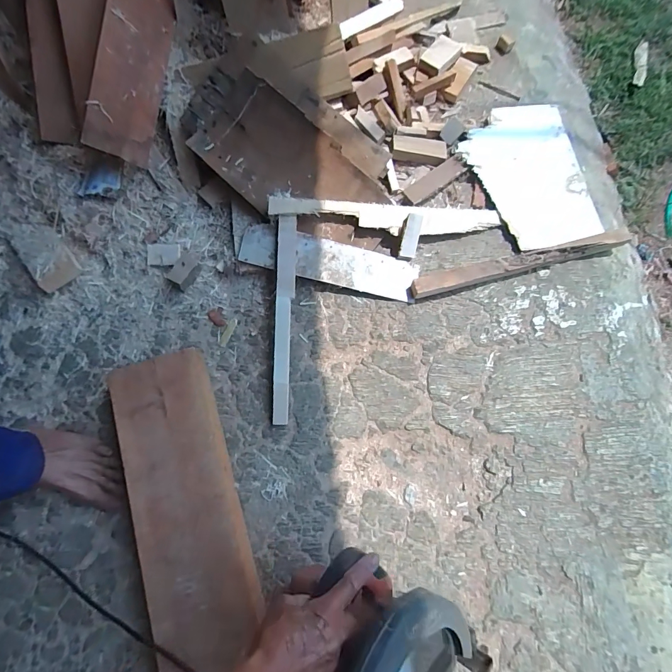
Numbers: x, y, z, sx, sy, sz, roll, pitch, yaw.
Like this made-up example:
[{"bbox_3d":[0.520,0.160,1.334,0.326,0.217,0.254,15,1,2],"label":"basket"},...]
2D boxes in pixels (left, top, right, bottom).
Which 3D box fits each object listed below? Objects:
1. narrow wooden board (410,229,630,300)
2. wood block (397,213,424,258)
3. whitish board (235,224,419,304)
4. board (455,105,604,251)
[{"bbox_3d":[0.353,-0.141,0.750,0.424,0.045,0.033,-15,74,-3],"label":"narrow wooden board"},{"bbox_3d":[0.142,-0.190,0.735,0.033,0.084,0.016,10,34,4],"label":"wood block"},{"bbox_3d":[-0.012,-0.145,0.750,0.344,0.013,0.082,14,86,-3],"label":"whitish board"},{"bbox_3d":[0.406,-0.343,0.811,0.242,0.013,0.330,-12,78,-8],"label":"board"}]

